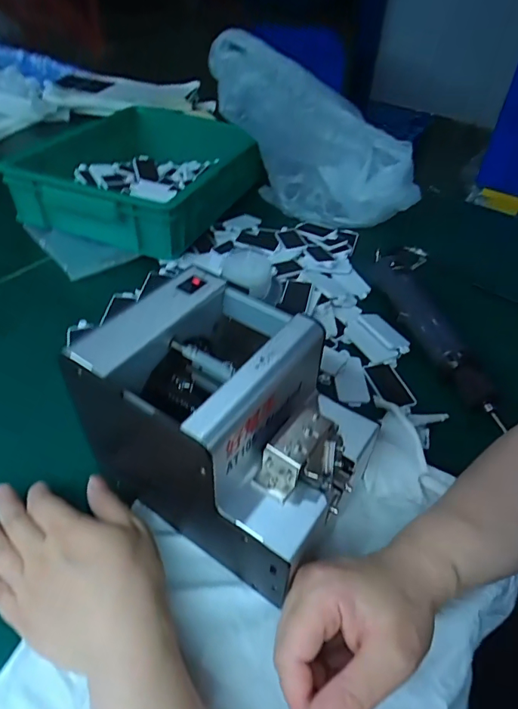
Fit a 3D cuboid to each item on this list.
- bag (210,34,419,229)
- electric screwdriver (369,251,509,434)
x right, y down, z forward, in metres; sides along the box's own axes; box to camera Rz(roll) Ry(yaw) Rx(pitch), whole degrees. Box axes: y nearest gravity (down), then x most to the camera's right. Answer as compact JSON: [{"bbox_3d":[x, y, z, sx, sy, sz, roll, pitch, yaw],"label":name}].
[{"bbox_3d":[0.076,-0.294,0.636,0.292,0.201,0.083,16,46,13],"label":"bag"},{"bbox_3d":[0.183,-0.033,0.506,0.036,0.031,0.257,-7,45,-10],"label":"electric screwdriver"}]

